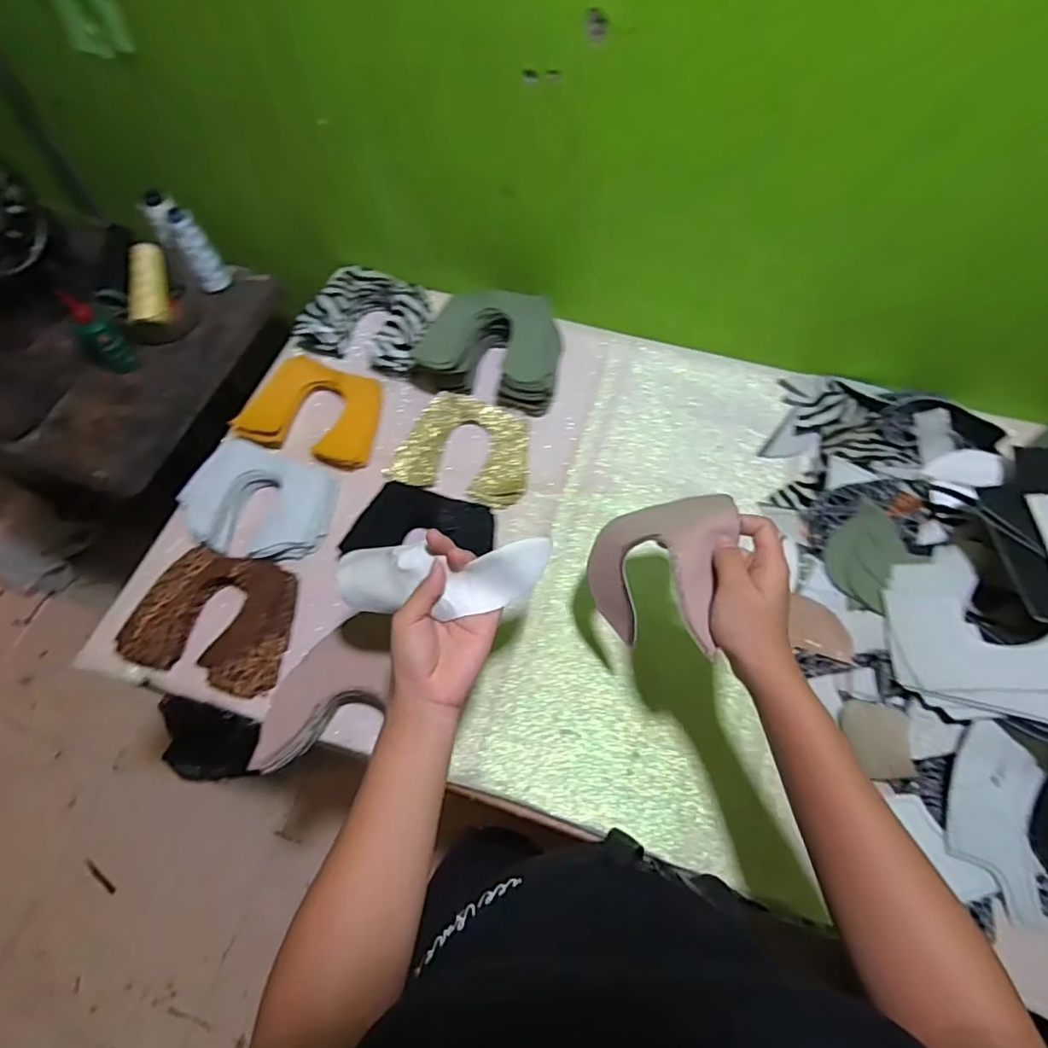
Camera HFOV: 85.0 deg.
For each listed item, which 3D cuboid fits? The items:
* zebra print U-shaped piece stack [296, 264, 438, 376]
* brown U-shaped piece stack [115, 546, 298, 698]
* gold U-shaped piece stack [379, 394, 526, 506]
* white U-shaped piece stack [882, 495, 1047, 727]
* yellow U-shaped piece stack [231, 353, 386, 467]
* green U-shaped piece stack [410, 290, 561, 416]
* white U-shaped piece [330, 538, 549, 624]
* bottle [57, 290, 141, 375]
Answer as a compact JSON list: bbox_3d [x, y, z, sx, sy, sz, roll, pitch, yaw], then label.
[{"bbox_3d":[-0.203,-0.272,0.761,0.159,0.046,0.134,14,65,7],"label":"zebra print U-shaped piece stack"},{"bbox_3d":[-0.321,0.096,0.596,0.162,0.032,0.131,13,64,7],"label":"brown U-shaped piece stack"},{"bbox_3d":[-0.066,-0.095,0.686,0.160,0.011,0.136,18,65,9],"label":"gold U-shaped piece stack"},{"bbox_3d":[0.430,0.077,0.506,0.183,0.054,0.191,-6,56,38],"label":"white U-shaped piece stack"},{"bbox_3d":[-0.260,-0.139,0.700,0.155,0.027,0.121,10,64,5],"label":"yellow U-shaped piece stack"},{"bbox_3d":[-0.043,-0.234,0.729,0.180,0.057,0.173,9,64,5],"label":"green U-shaped piece stack"},{"bbox_3d":[-0.063,0.041,0.439,0.163,0.026,0.050,-3,64,2],"label":"white U-shaped piece"},{"bbox_3d":[-0.546,-0.242,0.728,0.052,0.100,0.050,-41,70,-18],"label":"bottle"}]

